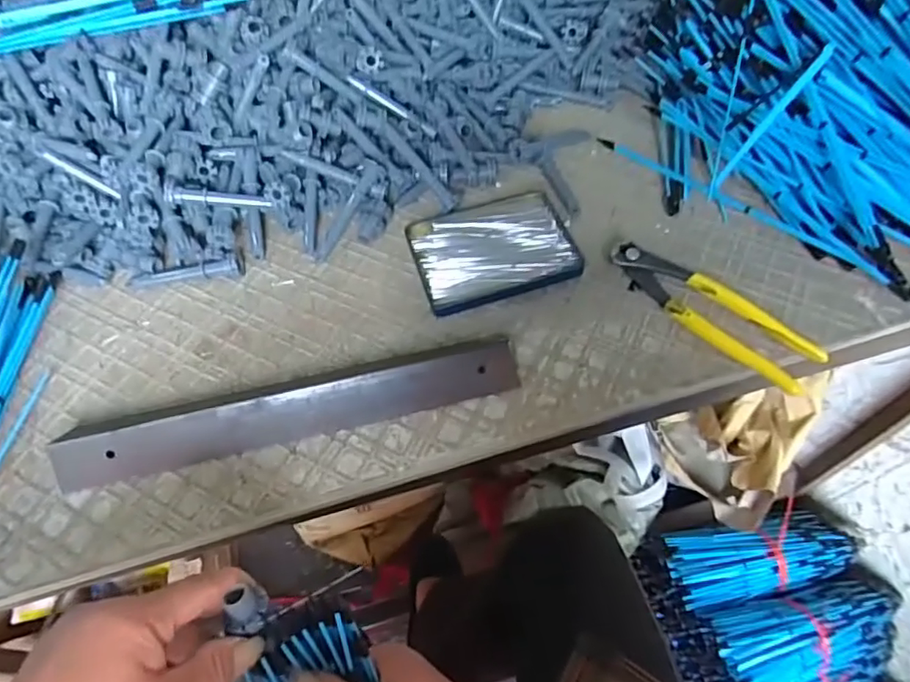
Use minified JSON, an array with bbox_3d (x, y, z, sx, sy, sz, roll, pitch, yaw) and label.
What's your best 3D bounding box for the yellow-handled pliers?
[{"bbox_3d":[0.191,-0.025,0.438,0.046,0.018,0.164,-41,66,-20],"label":"yellow-handled pliers"}]

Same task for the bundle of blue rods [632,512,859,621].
[{"bbox_3d":[0.469,0.350,0.931,0.321,0.101,0.116,-10,59,-4],"label":"bundle of blue rods"}]

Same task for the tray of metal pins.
[{"bbox_3d":[0.031,-0.080,0.485,0.126,0.016,0.099,-15,59,-7],"label":"tray of metal pins"}]

